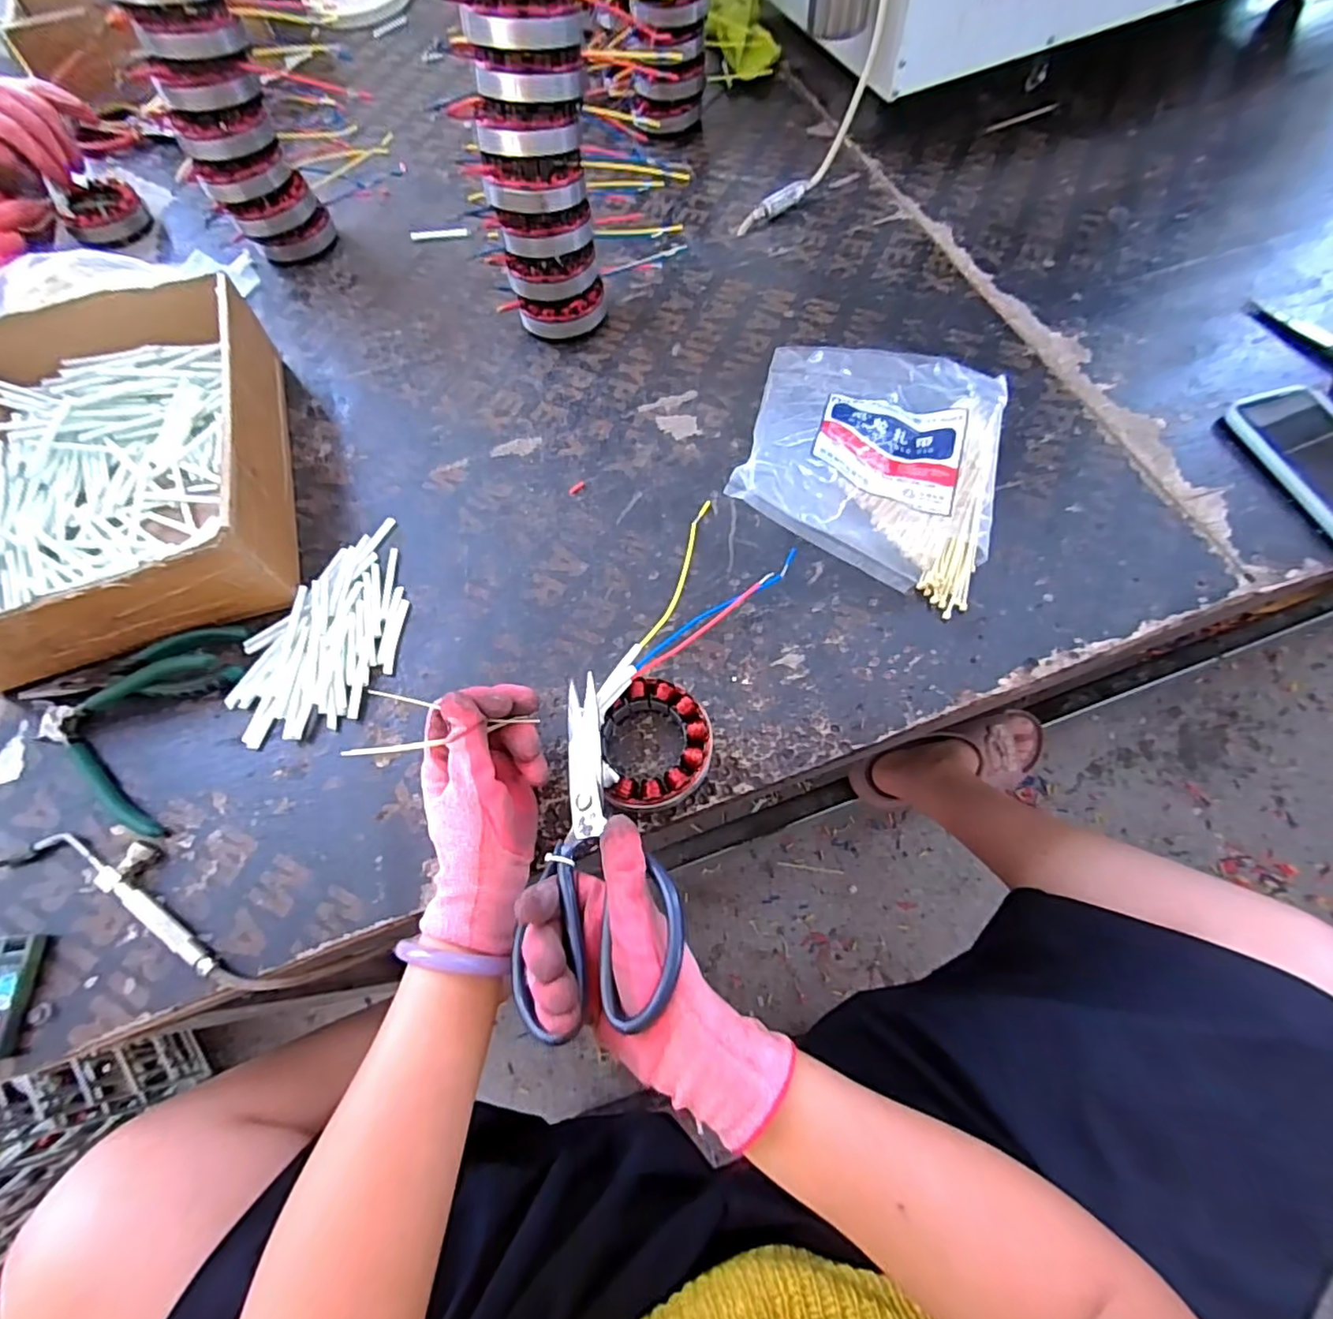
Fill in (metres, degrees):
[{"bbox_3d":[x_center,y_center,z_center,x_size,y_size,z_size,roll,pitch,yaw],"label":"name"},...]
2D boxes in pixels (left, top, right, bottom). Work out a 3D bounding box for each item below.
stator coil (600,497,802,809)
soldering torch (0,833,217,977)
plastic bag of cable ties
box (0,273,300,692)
[{"bbox_3d":[0.019,-0.010,0.437,0.082,0.040,0.245,19,68,11],"label":"stator coil"},{"bbox_3d":[-0.349,0.144,0.396,0.172,0.014,0.046,20,68,11],"label":"soldering torch"},{"bbox_3d":[0.174,-0.182,0.493,0.199,0.068,0.254,13,67,8],"label":"plastic bag of cable ties"},{"bbox_3d":[-0.450,-0.167,0.500,0.242,0.090,0.340,-16,66,-5],"label":"box"}]

